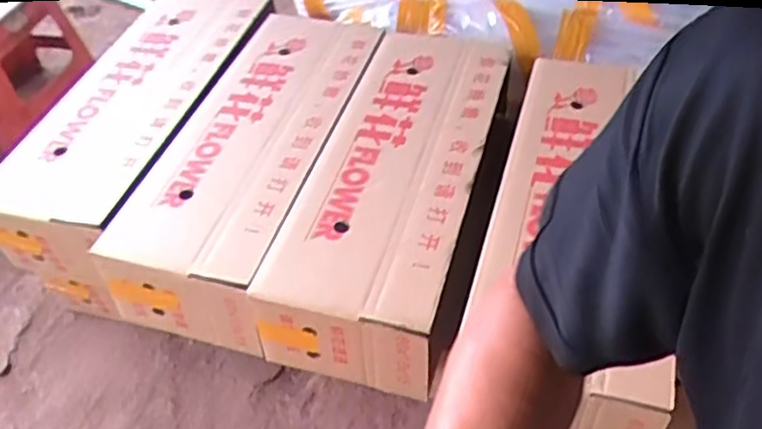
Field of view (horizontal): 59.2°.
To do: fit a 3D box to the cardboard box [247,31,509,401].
[{"bbox_3d":[0.030,-0.067,1.046,0.245,0.135,0.673,8,43,12],"label":"cardboard box"}]

